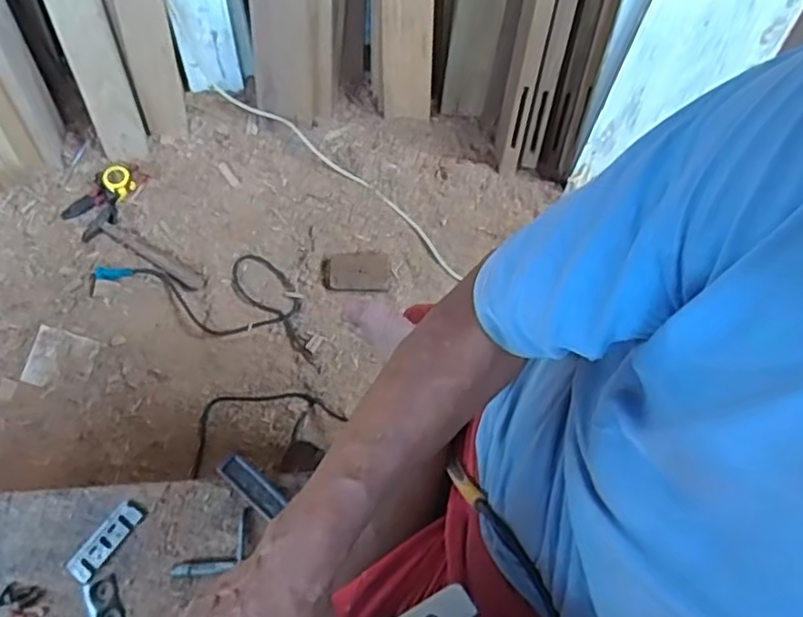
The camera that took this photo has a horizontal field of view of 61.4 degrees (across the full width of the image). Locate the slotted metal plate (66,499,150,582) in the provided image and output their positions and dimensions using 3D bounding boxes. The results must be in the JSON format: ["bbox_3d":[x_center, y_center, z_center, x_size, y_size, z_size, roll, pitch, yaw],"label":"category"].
[{"bbox_3d":[-0.290,0.228,0.665,0.028,0.008,0.085,37,72,12],"label":"slotted metal plate"}]

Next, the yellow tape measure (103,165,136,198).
[{"bbox_3d":[-0.623,-0.281,1.488,0.072,0.029,0.062,40,73,13],"label":"yellow tape measure"}]

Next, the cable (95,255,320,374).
[{"bbox_3d":[-0.381,-0.039,1.426,0.505,0.031,0.184,19,69,6],"label":"cable"}]

